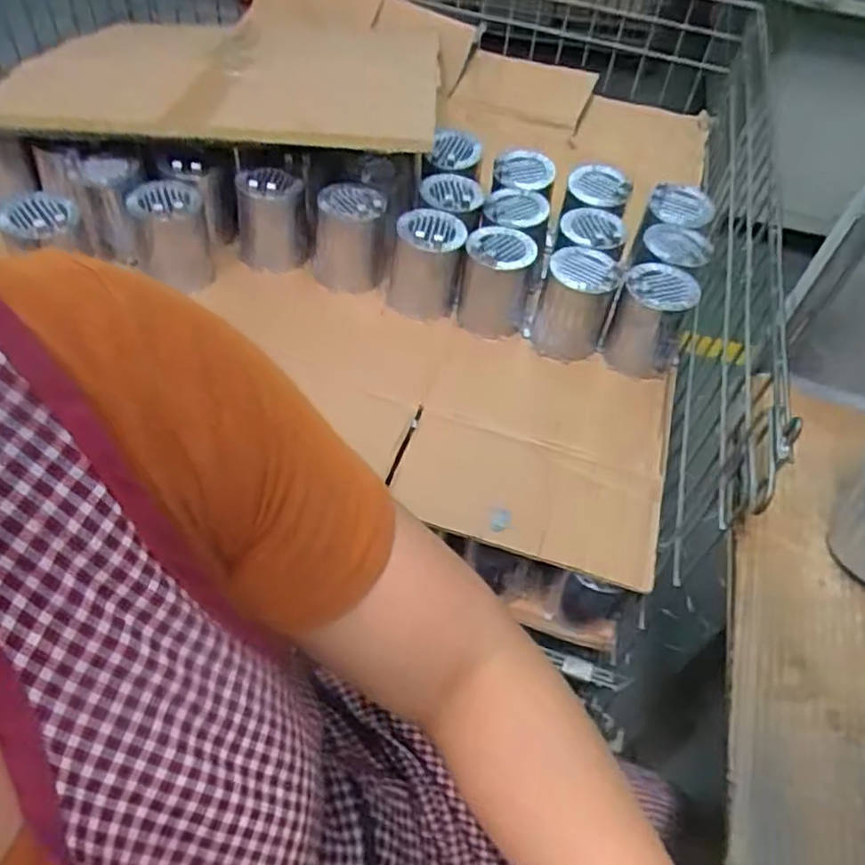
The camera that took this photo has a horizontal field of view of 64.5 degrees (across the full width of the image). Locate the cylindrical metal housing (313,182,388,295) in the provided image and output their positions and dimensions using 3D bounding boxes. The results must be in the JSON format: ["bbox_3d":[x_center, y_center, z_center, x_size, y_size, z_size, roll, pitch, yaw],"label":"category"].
[{"bbox_3d":[-0.112,-0.261,0.918,0.099,0.118,0.089,0,51,-6],"label":"cylindrical metal housing"}]

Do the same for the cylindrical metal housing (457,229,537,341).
[{"bbox_3d":[0.082,-0.195,0.893,0.084,0.120,0.083,3,50,-4],"label":"cylindrical metal housing"}]

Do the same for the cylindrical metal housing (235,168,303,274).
[{"bbox_3d":[-0.218,-0.284,0.915,0.079,0.106,0.085,3,50,-4],"label":"cylindrical metal housing"}]

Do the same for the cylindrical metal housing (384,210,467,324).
[{"bbox_3d":[-0.010,-0.216,0.898,0.094,0.128,0.083,5,50,-2],"label":"cylindrical metal housing"}]

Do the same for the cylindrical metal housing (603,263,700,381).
[{"bbox_3d":[0.274,-0.141,0.862,0.095,0.115,0.081,17,51,8],"label":"cylindrical metal housing"}]

